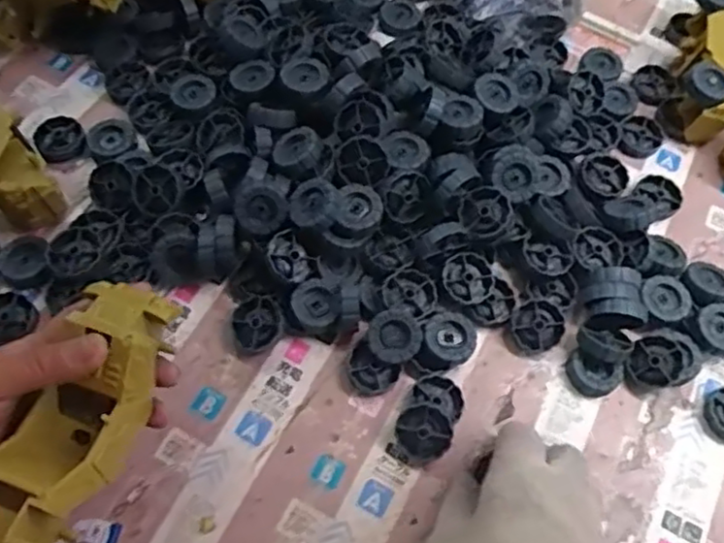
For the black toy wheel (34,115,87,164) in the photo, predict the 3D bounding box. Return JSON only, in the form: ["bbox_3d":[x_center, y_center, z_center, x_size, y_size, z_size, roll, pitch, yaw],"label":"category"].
[{"bbox_3d":[-0.249,-0.109,0.556,0.038,0.012,0.037,1,63,-3],"label":"black toy wheel"}]

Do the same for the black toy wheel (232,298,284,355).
[{"bbox_3d":[-0.075,0.039,0.487,0.035,0.019,0.035,1,63,-3],"label":"black toy wheel"}]

